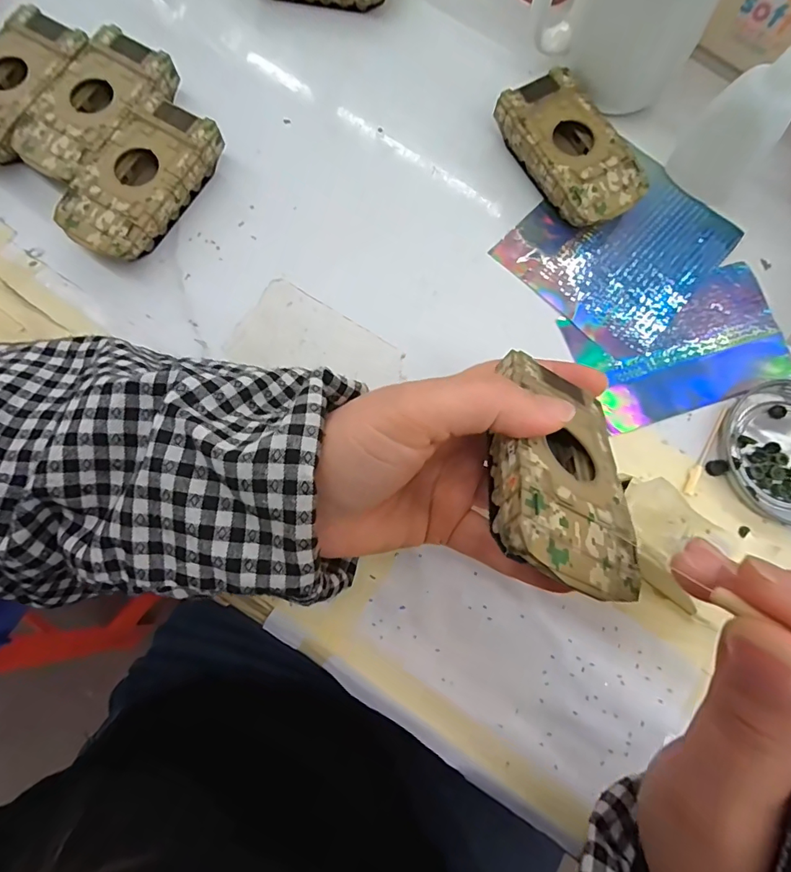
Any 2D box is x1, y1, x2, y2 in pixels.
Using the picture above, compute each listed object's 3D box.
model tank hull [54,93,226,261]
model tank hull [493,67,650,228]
[{"bbox_3d":[-0.145,-0.144,0.270,0.049,0.026,0.095,32,80,5],"label":"model tank hull"},{"bbox_3d":[0.104,-0.167,0.282,0.054,0.025,0.095,-34,81,-7],"label":"model tank hull"}]

